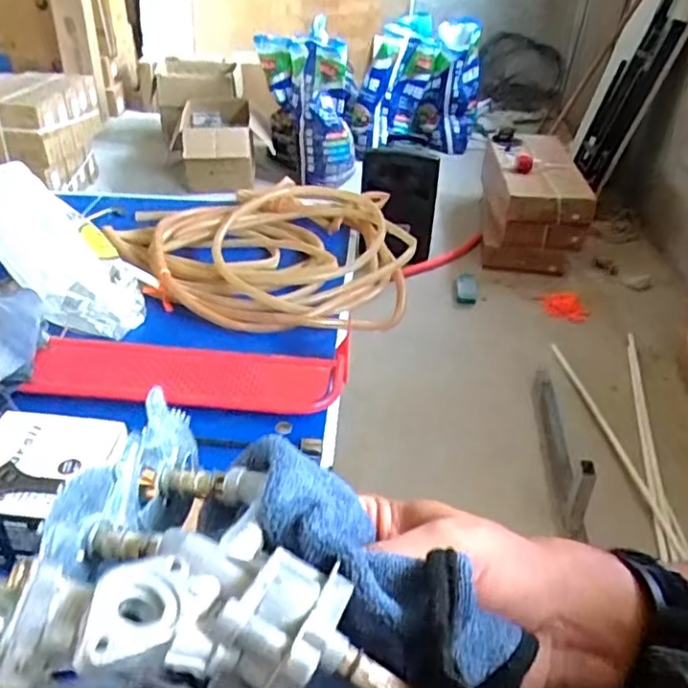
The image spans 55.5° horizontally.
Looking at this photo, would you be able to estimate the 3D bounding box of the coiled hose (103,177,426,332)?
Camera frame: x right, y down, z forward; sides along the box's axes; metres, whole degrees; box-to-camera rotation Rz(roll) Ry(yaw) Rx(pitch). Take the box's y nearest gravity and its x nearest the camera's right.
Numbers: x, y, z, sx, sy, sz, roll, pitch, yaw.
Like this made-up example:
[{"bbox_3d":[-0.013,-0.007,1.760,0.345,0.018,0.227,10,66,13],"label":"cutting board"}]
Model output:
[{"bbox_3d":[-0.206,-0.221,1.562,0.738,0.106,0.659,4,34,2],"label":"coiled hose"}]

